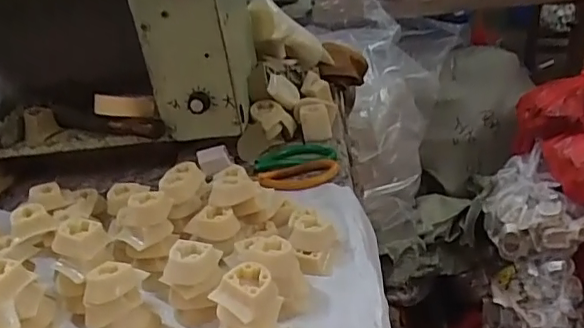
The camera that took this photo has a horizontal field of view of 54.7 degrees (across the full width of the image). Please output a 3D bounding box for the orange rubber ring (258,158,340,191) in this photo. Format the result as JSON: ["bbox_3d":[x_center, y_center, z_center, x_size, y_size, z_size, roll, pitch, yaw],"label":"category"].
[{"bbox_3d":[0.010,0.013,0.659,0.094,0.010,0.061,-13,27,-12],"label":"orange rubber ring"}]

